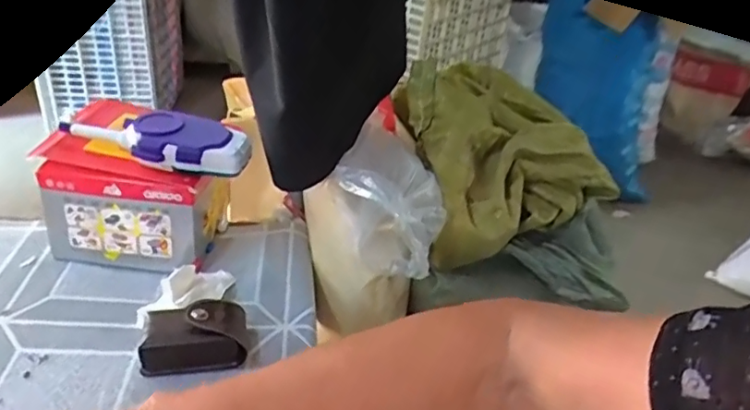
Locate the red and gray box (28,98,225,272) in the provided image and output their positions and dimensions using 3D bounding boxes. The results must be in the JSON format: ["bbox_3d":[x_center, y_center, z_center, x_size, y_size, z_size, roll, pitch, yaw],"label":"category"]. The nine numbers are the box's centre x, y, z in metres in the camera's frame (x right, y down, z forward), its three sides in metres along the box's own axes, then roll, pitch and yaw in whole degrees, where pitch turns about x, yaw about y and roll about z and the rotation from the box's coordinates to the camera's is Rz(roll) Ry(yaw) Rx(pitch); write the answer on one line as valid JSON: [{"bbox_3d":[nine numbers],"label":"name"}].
[{"bbox_3d":[-0.228,-0.021,0.576,0.145,0.122,0.125,4,31,0],"label":"red and gray box"}]

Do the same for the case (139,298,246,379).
[{"bbox_3d":[-0.145,0.105,0.465,0.081,0.041,0.045,-5,32,-15],"label":"case"}]

